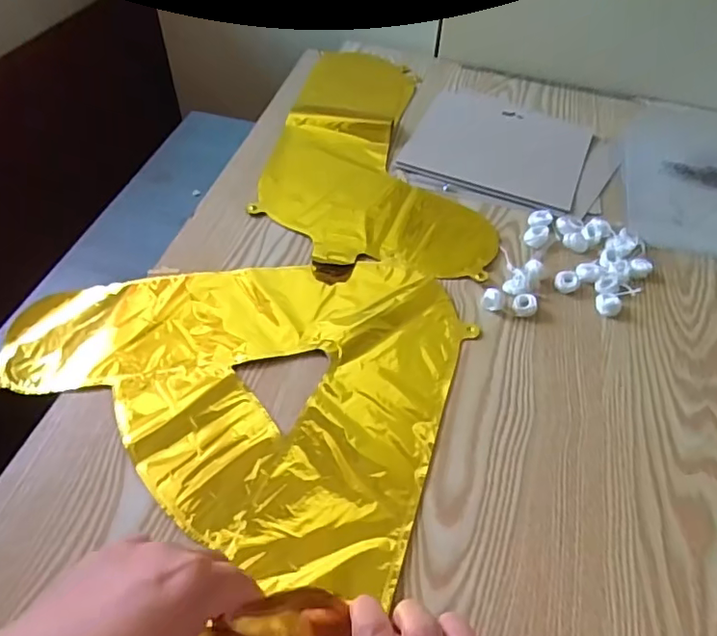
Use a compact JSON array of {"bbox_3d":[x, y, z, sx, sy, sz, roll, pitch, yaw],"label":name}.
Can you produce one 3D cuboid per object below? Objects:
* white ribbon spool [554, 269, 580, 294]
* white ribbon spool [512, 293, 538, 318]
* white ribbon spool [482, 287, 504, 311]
[{"bbox_3d":[0.190,-0.034,0.510,0.020,0.009,0.023,-1,50,-4],"label":"white ribbon spool"},{"bbox_3d":[0.145,-0.010,0.489,0.021,0.013,0.021,2,50,-2],"label":"white ribbon spool"},{"bbox_3d":[0.118,-0.015,0.490,0.019,0.018,0.018,18,51,12],"label":"white ribbon spool"}]

